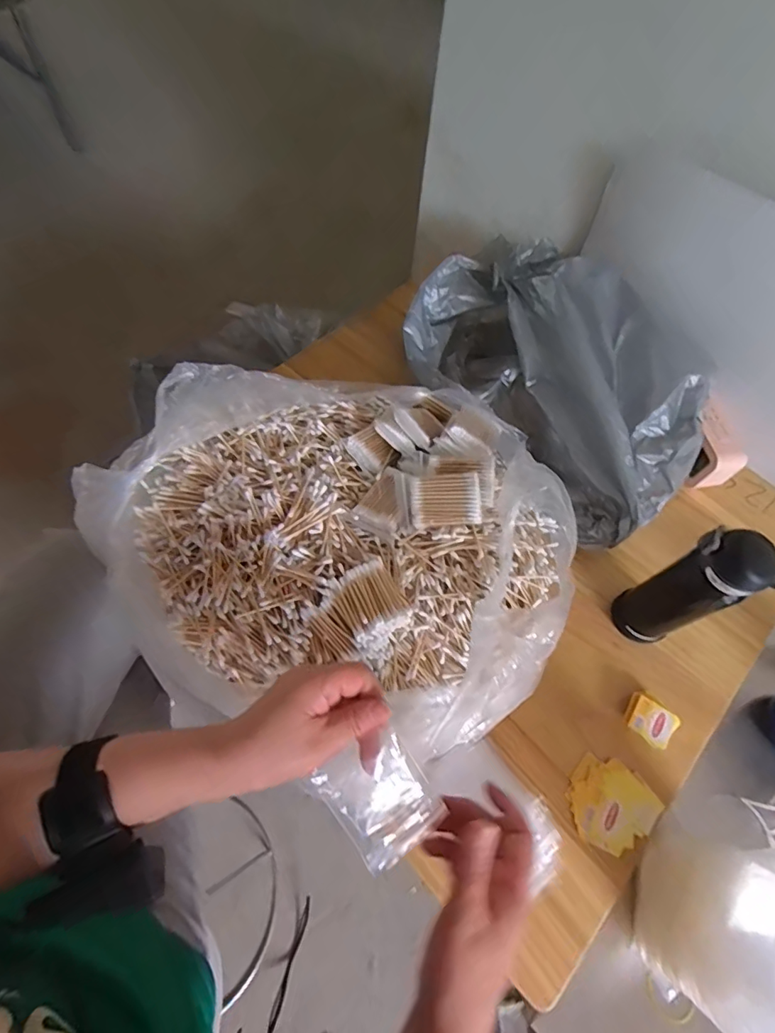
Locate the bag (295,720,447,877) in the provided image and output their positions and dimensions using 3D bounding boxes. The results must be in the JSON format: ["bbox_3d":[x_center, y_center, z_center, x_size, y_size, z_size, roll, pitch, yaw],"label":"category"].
[{"bbox_3d":[-0.007,0.198,0.346,0.069,0.011,0.078,-34,87,-11],"label":"bag"}]

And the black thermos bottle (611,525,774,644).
[{"bbox_3d":[0.318,0.083,0.533,0.054,0.215,0.063,-2,61,-5],"label":"black thermos bottle"}]

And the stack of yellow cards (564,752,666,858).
[{"bbox_3d":[0.240,0.312,0.531,0.090,0.016,0.089,42,67,18],"label":"stack of yellow cards"}]

